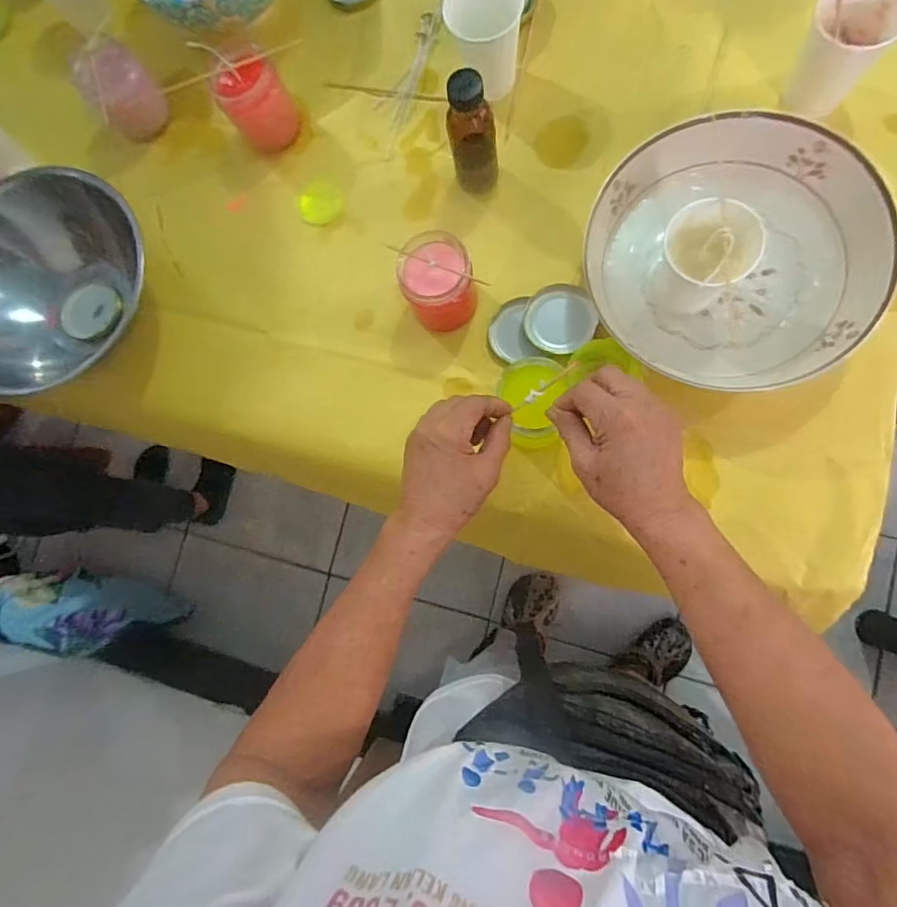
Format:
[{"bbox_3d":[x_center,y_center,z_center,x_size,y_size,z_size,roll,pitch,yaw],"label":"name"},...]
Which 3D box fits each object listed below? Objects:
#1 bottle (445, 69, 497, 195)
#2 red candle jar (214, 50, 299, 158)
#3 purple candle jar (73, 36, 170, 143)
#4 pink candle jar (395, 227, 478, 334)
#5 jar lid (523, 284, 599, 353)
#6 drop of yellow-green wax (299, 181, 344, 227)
[{"bbox_3d":[0.022,-0.285,0.472,0.041,0.110,0.040,-1,84,8],"label":"bottle"},{"bbox_3d":[-0.191,-0.352,0.523,0.059,0.070,0.060,-1,84,8],"label":"red candle jar"},{"bbox_3d":[-0.331,-0.367,0.534,0.058,0.082,0.065,44,91,10],"label":"purple candle jar"},{"bbox_3d":[-0.010,-0.161,0.493,0.073,0.067,0.076,-6,83,7],"label":"pink candle jar"},{"bbox_3d":[0.108,-0.129,0.502,0.067,0.011,0.064,-1,84,8],"label":"jar lid"},{"bbox_3d":[-0.134,-0.263,0.545,0.047,0.004,0.045,11,86,9],"label":"drop of yellow-green wax"}]

